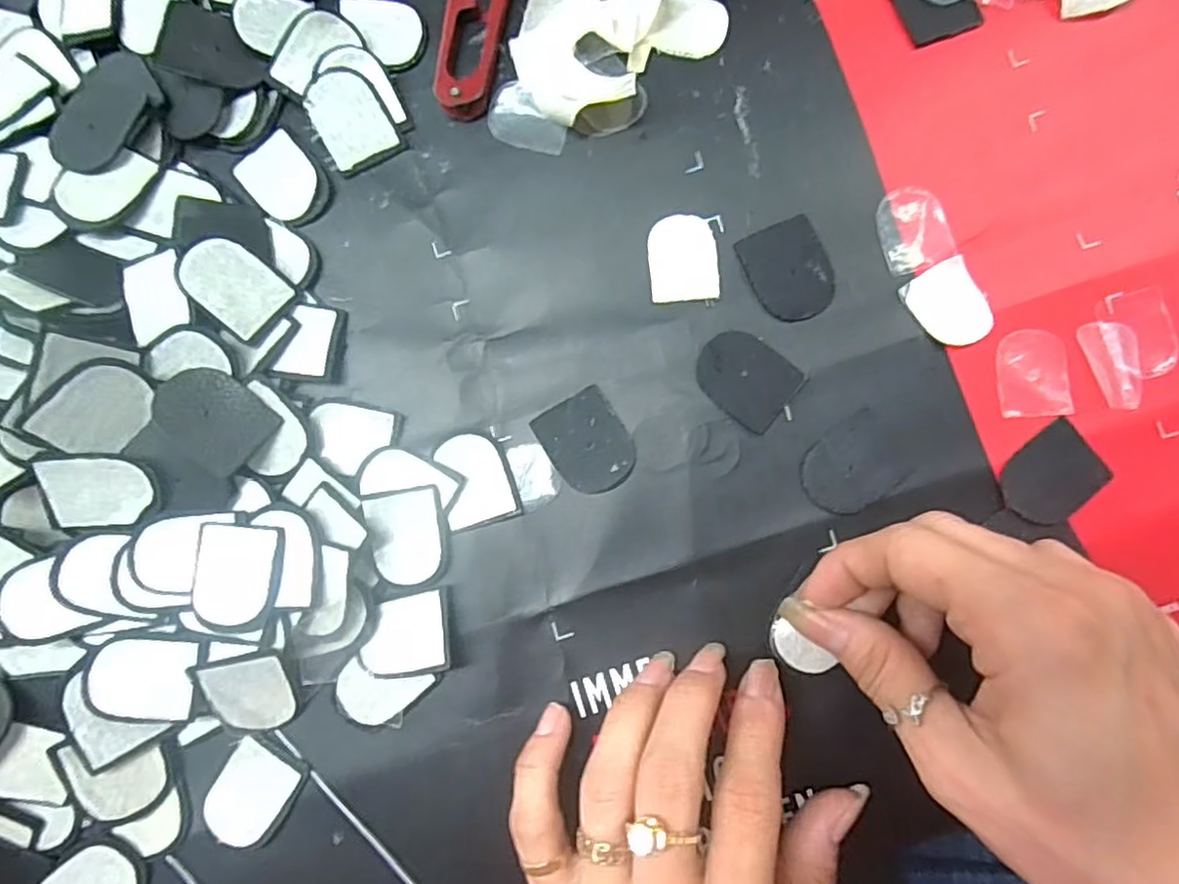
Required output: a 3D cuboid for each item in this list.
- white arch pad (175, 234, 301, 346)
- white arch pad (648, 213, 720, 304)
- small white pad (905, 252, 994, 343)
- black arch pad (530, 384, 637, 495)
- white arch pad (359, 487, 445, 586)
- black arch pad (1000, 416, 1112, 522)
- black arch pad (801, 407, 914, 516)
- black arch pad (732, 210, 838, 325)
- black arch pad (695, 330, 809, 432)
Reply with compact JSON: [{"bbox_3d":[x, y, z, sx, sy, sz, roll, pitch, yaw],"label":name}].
[{"bbox_3d":[-0.119,-0.053,0.217,0.033,0.004,0.025,44,66,-23],"label":"white arch pad"},{"bbox_3d":[0.033,-0.065,0.229,0.024,0.004,0.030,-5,85,0],"label":"white arch pad"},{"bbox_3d":[0.127,-0.048,0.225,0.023,0.004,0.029,-29,86,-2],"label":"small white pad"},{"bbox_3d":[0.000,0.000,0.225,0.028,0.004,0.034,-31,86,-2],"label":"black arch pad"},{"bbox_3d":[-0.062,0.033,0.220,0.024,0.004,0.031,-12,85,0],"label":"white arch pad"},{"bbox_3d":[0.157,0.012,0.219,0.033,0.004,0.026,-41,86,-2],"label":"black arch pad"},{"bbox_3d":[0.090,0.008,0.222,0.034,0.004,0.028,-33,86,-2],"label":"black arch pad"},{"bbox_3d":[0.071,-0.060,0.228,0.028,0.004,0.035,-24,86,-1],"label":"black arch pad"},{"bbox_3d":[0.054,-0.023,0.225,0.034,0.004,0.027,40,87,4],"label":"black arch pad"}]

